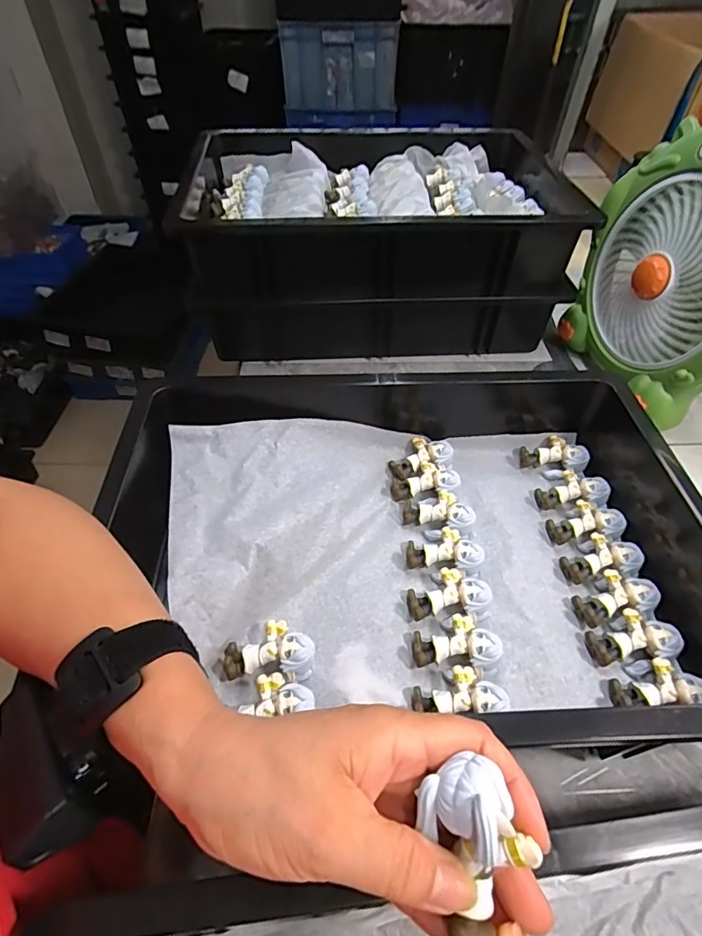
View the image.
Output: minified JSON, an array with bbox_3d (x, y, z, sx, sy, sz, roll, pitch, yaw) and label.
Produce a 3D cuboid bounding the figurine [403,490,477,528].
[{"bbox_3d":[0.078,0.038,0.431,0.062,0.019,0.035,-2,47,15],"label":"figurine"}]

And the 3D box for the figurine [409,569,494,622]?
[{"bbox_3d":[0.075,0.097,0.374,0.060,0.021,0.036,-4,49,-4],"label":"figurine"}]

